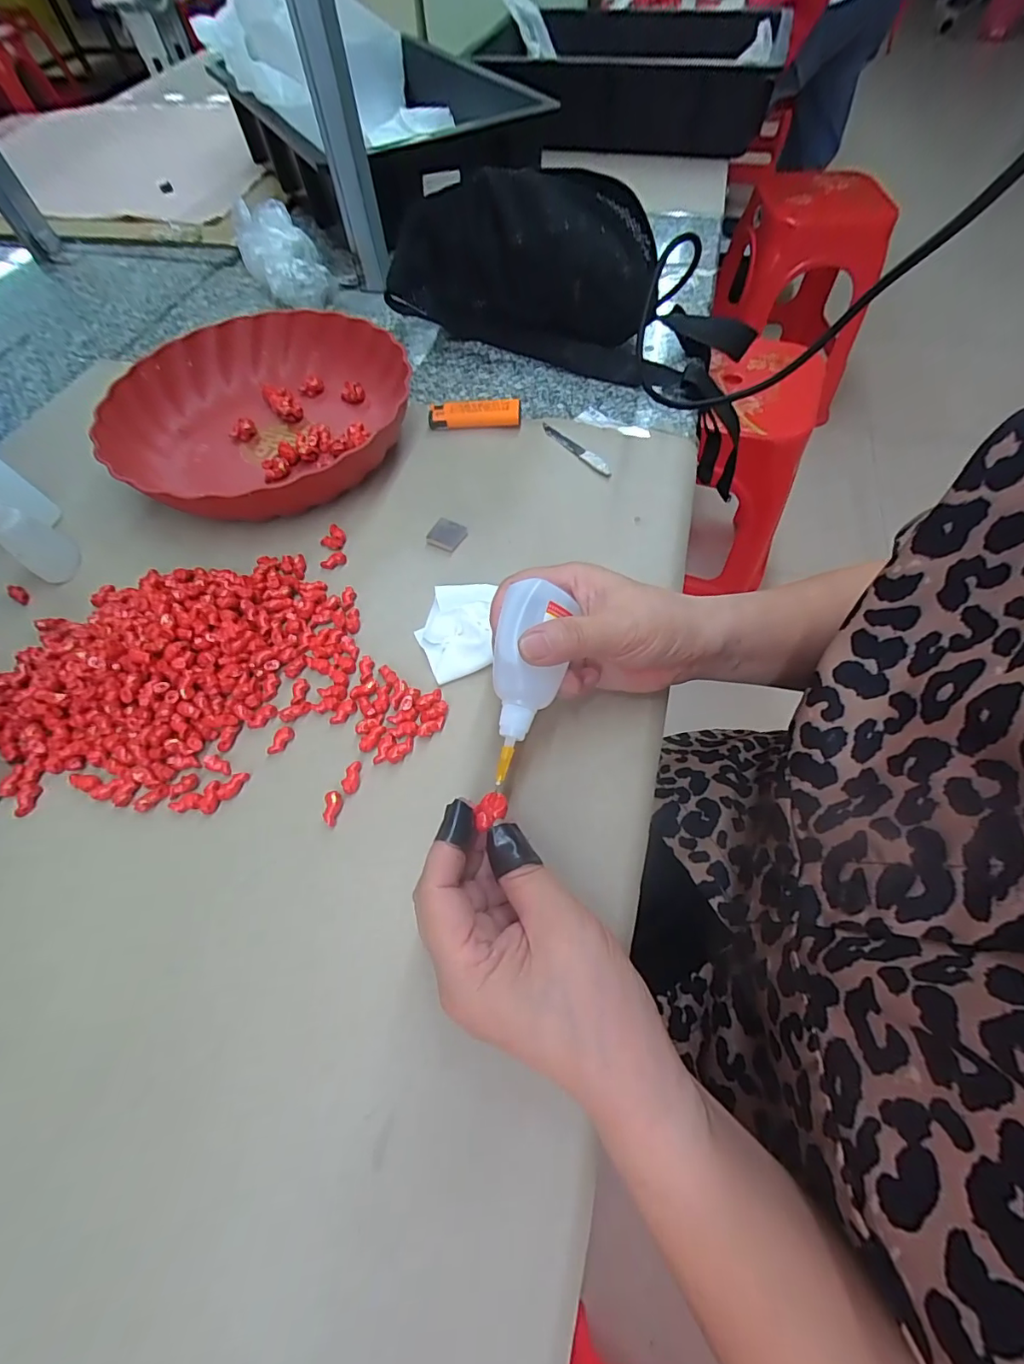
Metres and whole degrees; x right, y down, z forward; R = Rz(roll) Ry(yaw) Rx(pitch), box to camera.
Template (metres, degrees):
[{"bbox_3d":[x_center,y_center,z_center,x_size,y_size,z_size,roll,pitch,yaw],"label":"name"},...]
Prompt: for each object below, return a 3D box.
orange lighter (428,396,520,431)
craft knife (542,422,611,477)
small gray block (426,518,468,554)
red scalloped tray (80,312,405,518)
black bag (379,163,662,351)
[{"bbox_3d":[-0.032,-0.231,0.423,0.078,0.018,0.020,-1,61,3],"label":"orange lighter"},{"bbox_3d":[0.053,-0.192,0.402,0.011,0.005,0.081,-36,65,-16],"label":"craft knife"},{"bbox_3d":[-0.049,-0.111,0.369,0.025,0.008,0.025,25,65,16],"label":"small gray block"},{"bbox_3d":[-0.208,-0.222,0.410,0.238,0.045,0.241,12,62,10],"label":"red scalloped tray"},{"bbox_3d":[0.005,-0.377,0.446,0.237,0.109,0.099,5,61,6],"label":"black bag"}]

